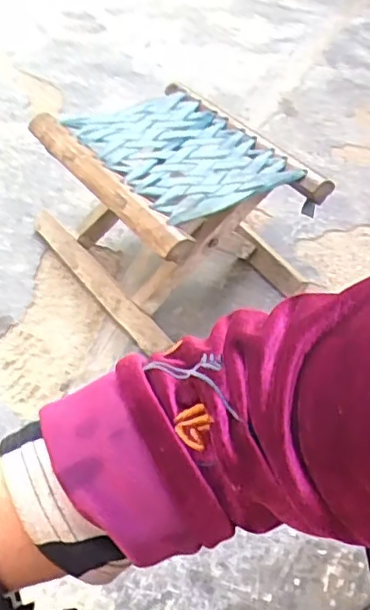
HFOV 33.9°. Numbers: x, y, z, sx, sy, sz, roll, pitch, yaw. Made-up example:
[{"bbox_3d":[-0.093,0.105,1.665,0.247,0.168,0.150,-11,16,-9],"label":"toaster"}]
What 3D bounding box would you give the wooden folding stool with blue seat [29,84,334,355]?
[{"bbox_3d":[-0.016,-0.121,0.734,0.234,0.157,0.278,-26,55,-30],"label":"wooden folding stool with blue seat"}]

